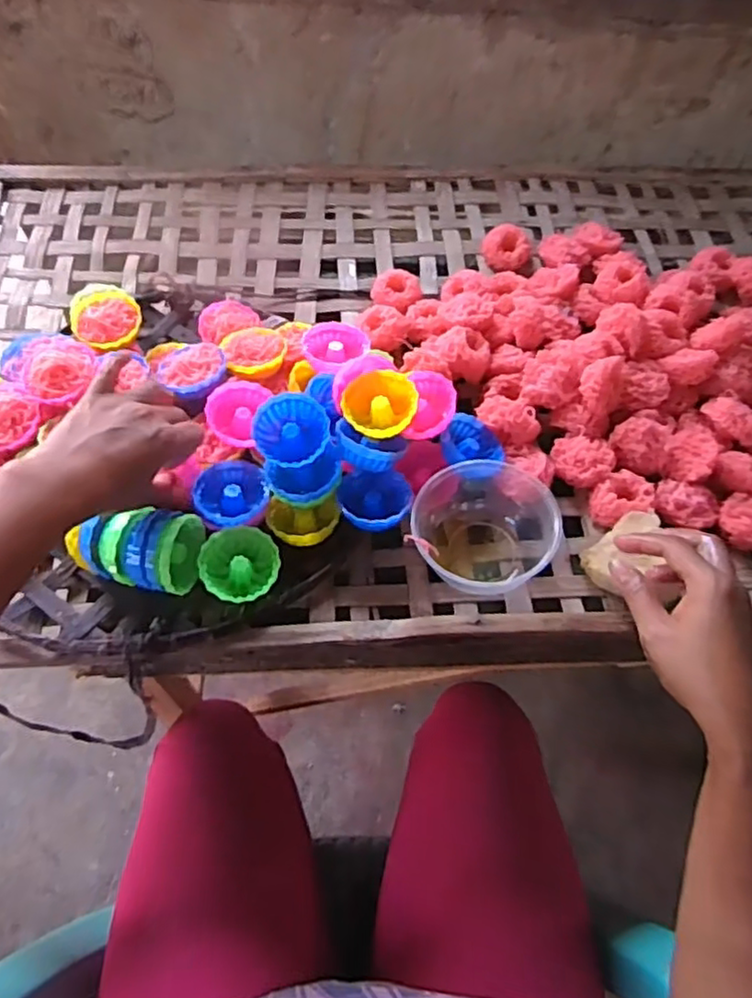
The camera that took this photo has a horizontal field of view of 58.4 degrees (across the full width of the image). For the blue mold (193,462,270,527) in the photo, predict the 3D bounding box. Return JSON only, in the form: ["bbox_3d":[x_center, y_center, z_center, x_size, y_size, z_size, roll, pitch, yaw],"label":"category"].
[{"bbox_3d":[-0.119,-0.003,0.555,0.059,0.024,0.062,1,59,-2],"label":"blue mold"}]

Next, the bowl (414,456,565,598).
[{"bbox_3d":[0.088,0.022,0.546,0.113,0.054,0.118,1,59,-2],"label":"bowl"}]

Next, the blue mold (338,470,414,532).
[{"bbox_3d":[-0.001,0.002,0.547,0.058,0.025,0.058,3,59,-1],"label":"blue mold"}]

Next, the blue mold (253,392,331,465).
[{"bbox_3d":[-0.066,-0.056,0.549,0.059,0.023,0.056,0,84,3],"label":"blue mold"}]

